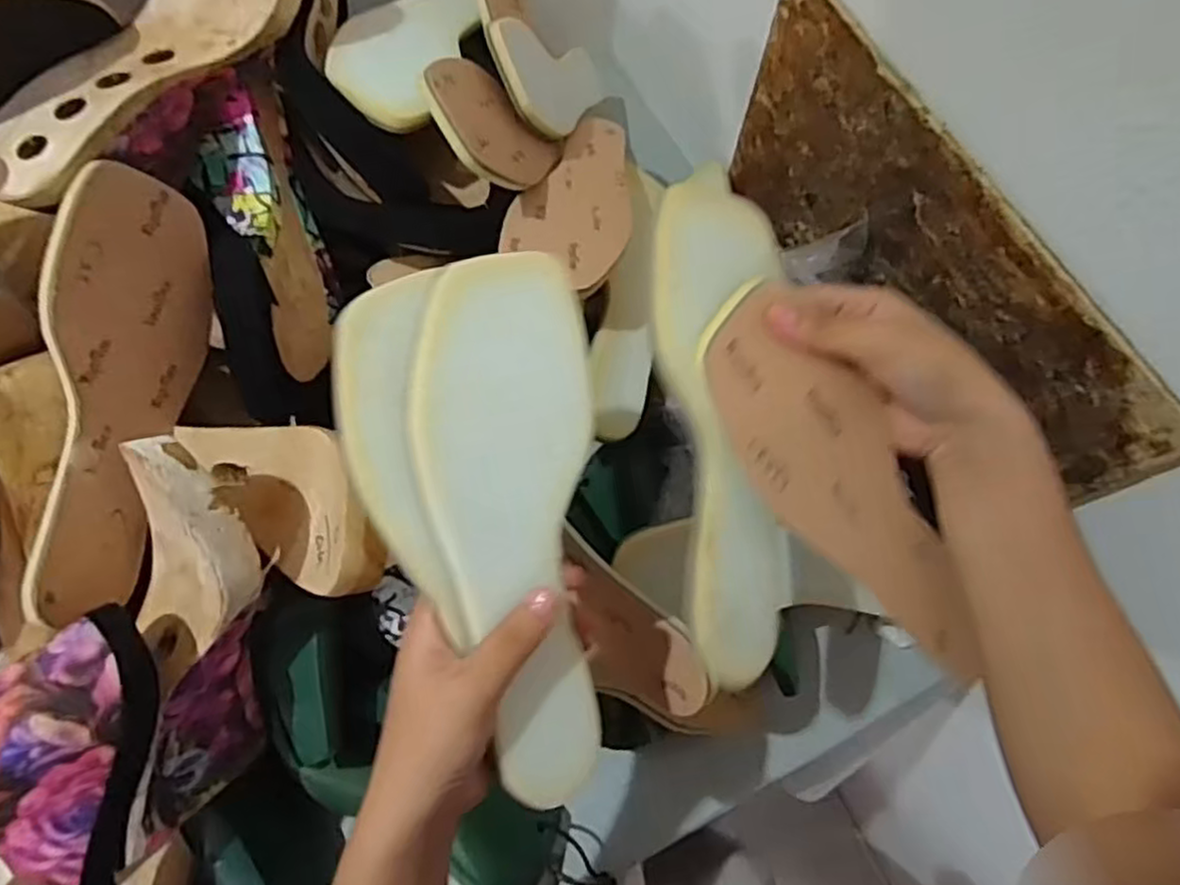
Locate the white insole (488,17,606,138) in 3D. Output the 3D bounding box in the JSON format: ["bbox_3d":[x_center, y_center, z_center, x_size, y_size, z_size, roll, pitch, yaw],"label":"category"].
[{"bbox_3d":[-0.023,-0.293,0.591,0.008,0.233,0.078,-11,107,22],"label":"white insole"}]

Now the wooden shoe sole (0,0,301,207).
[{"bbox_3d":[-0.246,-0.219,0.397,0.082,0.036,0.231,26,72,8],"label":"wooden shoe sole"}]

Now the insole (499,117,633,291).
[{"bbox_3d":[-0.007,-0.198,0.548,0.084,0.017,0.214,9,52,2],"label":"insole"}]

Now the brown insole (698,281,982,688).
[{"bbox_3d":[0.131,0.027,0.363,0.071,0.015,0.223,-41,101,-14],"label":"brown insole"}]

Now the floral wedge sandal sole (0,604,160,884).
[{"bbox_3d":[-0.255,0.180,0.358,0.073,0.067,0.180,1,106,-1],"label":"floral wedge sandal sole"}]

